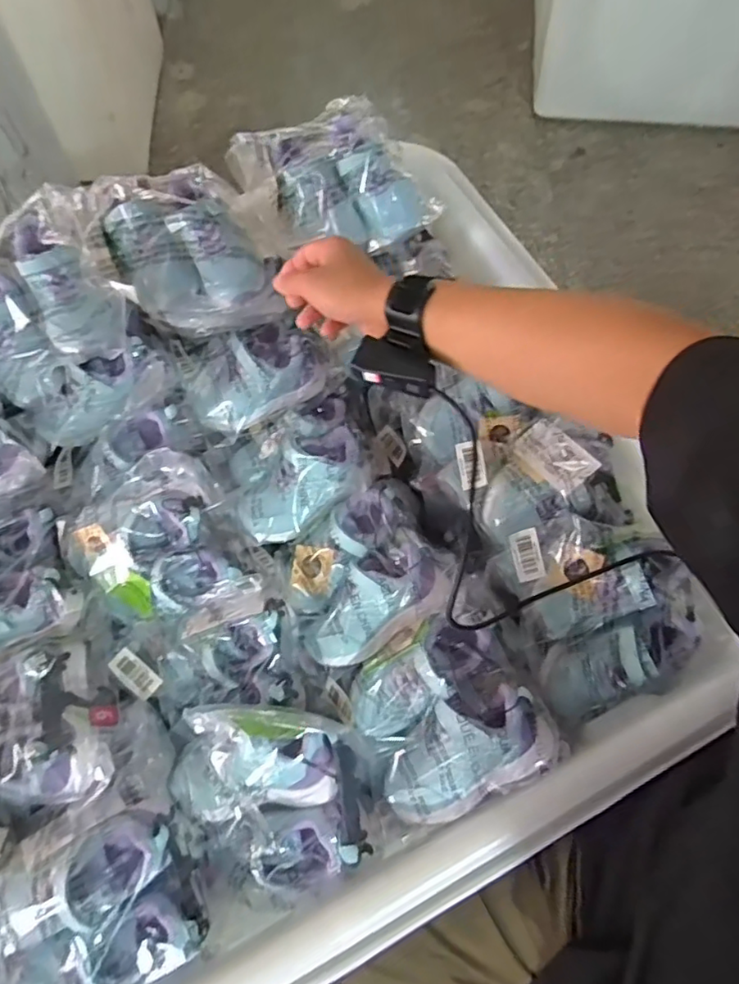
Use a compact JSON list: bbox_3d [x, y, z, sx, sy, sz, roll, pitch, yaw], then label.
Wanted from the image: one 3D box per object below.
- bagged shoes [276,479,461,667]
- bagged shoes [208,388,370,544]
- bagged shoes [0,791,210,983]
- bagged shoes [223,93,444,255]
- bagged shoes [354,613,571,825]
[{"bbox_3d":[-0.007,0.084,0.597,0.171,0.073,0.152,-27,70,-9],"label":"bagged shoes"},{"bbox_3d":[-0.074,-0.029,0.635,0.171,0.063,0.144,-30,71,-10],"label":"bagged shoes"},{"bbox_3d":[-0.224,0.335,0.468,0.155,0.067,0.145,0,68,1],"label":"bagged shoes"},{"bbox_3d":[-0.043,-0.354,0.668,0.208,0.078,0.171,-24,70,-8],"label":"bagged shoes"},{"bbox_3d":[0.067,0.194,0.520,0.156,0.056,0.152,-24,70,-8],"label":"bagged shoes"}]

